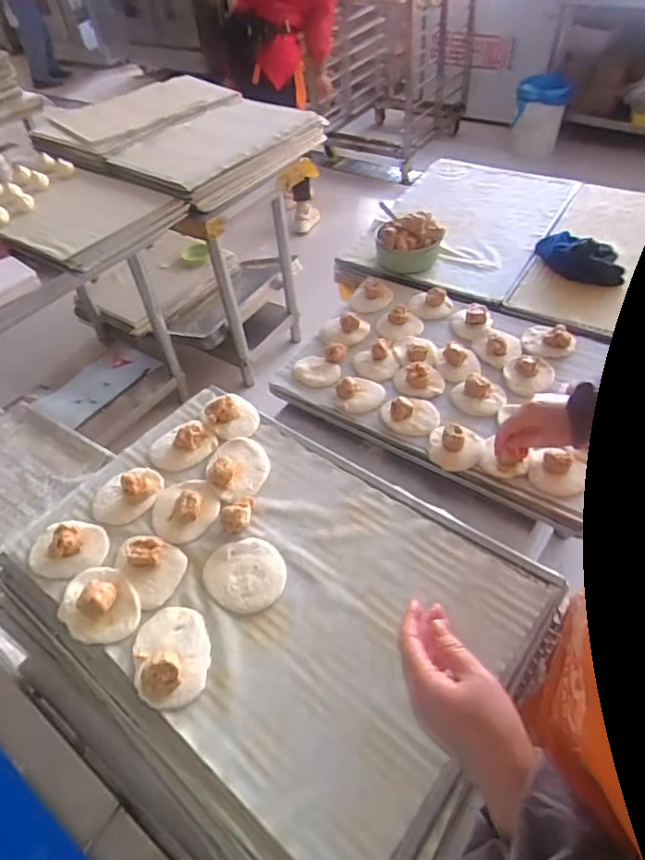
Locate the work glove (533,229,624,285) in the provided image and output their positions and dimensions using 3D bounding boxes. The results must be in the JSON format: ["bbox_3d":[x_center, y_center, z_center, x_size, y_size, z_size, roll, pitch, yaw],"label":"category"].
[{"bbox_3d":[0.535,-0.364,1.142,0.088,0.052,0.206,-35,53,-24],"label":"work glove"}]

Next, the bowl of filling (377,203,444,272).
[{"bbox_3d":[0.190,-0.424,1.201,0.144,0.101,0.111,2,48,8],"label":"bowl of filling"}]

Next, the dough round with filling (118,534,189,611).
[{"bbox_3d":[-0.214,0.165,0.682,0.070,0.033,0.093,-34,53,-23],"label":"dough round with filling"}]

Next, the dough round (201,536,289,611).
[{"bbox_3d":[-0.097,0.176,0.675,0.103,0.011,0.092,26,55,26],"label":"dough round"}]

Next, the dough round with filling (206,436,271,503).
[{"bbox_3d":[-0.121,0.048,0.774,0.084,0.030,0.102,-10,48,-3],"label":"dough round with filling"}]

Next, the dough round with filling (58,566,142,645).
[{"bbox_3d":[-0.270,0.201,0.647,0.108,0.038,0.084,33,59,30],"label":"dough round with filling"}]

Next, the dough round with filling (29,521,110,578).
[{"bbox_3d":[-0.335,0.147,0.708,0.104,0.038,0.081,2,48,7],"label":"dough round with filling"}]

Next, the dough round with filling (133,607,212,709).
[{"bbox_3d":[-0.168,0.244,0.600,0.081,0.031,0.107,-15,48,-8],"label":"dough round with filling"}]

